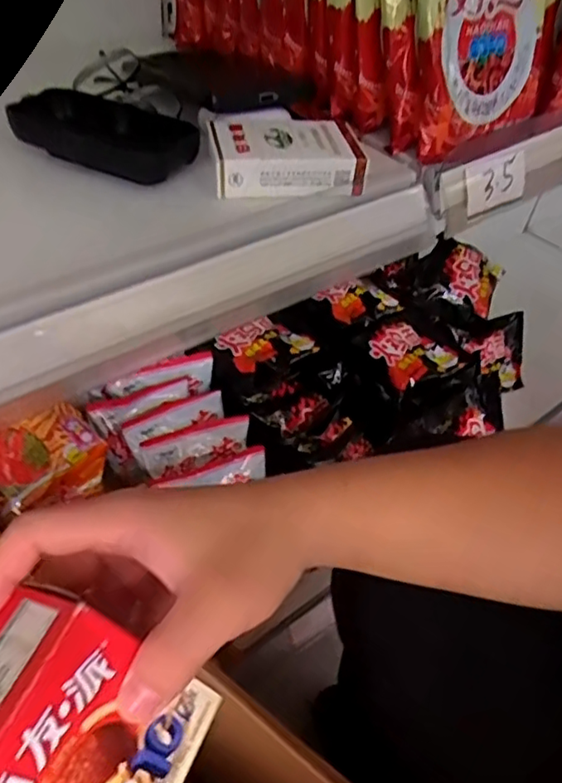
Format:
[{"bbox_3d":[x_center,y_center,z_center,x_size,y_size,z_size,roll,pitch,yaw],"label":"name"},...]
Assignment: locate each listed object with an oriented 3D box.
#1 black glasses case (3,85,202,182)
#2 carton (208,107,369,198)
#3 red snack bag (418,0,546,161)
[{"bbox_3d":[-0.106,-0.154,0.378,0.112,0.032,0.033,18,46,10],"label":"black glasses case"},{"bbox_3d":[0.001,-0.143,0.373,0.084,0.025,0.061,-4,47,-11],"label":"carton"},{"bbox_3d":[0.133,-0.238,0.408,0.116,0.132,0.020,-29,34,-26],"label":"red snack bag"}]

